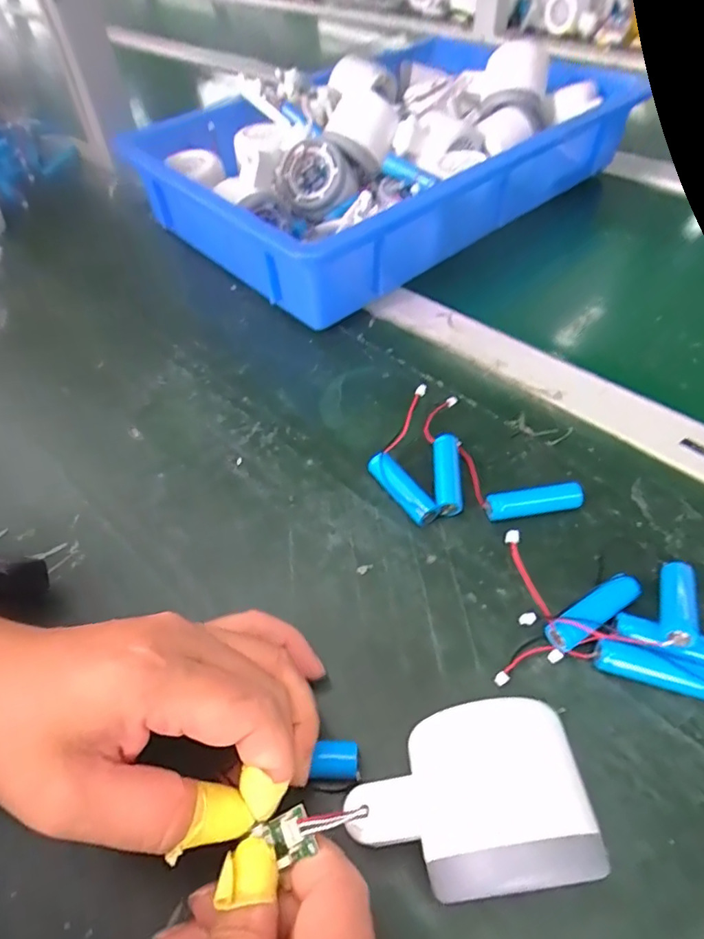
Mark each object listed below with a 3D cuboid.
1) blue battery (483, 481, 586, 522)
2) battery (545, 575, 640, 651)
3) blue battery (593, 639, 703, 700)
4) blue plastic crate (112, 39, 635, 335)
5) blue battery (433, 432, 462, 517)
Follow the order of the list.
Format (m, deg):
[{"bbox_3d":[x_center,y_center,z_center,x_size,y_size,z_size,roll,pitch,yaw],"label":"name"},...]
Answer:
[{"bbox_3d":[0.102,0.018,0.300,0.052,0.014,0.012,-7,51,-1],"label":"blue battery"},{"bbox_3d":[0.116,0.068,0.257,0.053,0.019,0.014,-30,55,-18],"label":"battery"},{"bbox_3d":[0.137,0.091,0.241,0.051,0.012,0.011,13,54,15],"label":"blue battery"},{"bbox_3d":[0.016,-0.299,0.508,0.390,0.096,0.303,-36,57,-22],"label":"blue plastic crate"},{"bbox_3d":[0.056,0.003,0.315,0.015,0.012,0.051,0,51,5],"label":"blue battery"}]

